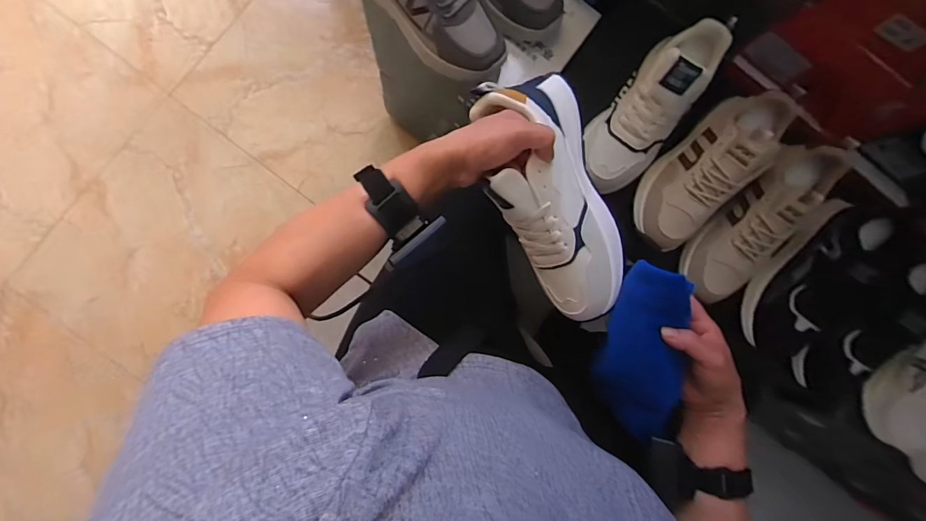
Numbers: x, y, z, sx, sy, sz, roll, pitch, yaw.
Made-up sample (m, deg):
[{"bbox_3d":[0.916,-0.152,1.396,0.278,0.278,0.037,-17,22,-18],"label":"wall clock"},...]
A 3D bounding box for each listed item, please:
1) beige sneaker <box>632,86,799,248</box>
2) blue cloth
[{"bbox_3d":[0.344,-0.122,0.570,0.100,0.129,0.235,44,85,-2],"label":"beige sneaker"},{"bbox_3d":[0.191,0.096,0.439,0.070,0.050,0.183,-2,104,-7],"label":"blue cloth"}]

